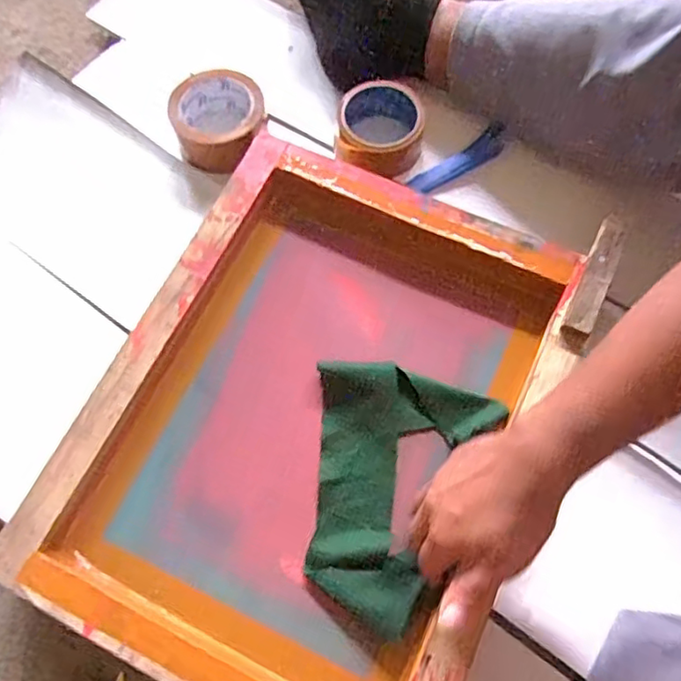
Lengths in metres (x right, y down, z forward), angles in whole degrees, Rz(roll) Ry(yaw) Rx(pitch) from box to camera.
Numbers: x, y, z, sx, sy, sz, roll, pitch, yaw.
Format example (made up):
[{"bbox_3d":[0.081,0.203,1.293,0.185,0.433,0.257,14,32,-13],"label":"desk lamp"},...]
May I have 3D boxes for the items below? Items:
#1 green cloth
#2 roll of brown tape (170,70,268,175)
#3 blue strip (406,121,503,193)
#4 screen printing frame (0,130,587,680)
[{"bbox_3d":[0.028,0.116,0.518,0.150,0.018,0.206,25,72,10],"label":"green cloth"},{"bbox_3d":[-0.132,-0.238,0.639,0.094,0.054,0.106,13,71,6],"label":"roll of brown tape"},{"bbox_3d":[0.127,-0.189,0.646,0.121,0.018,0.030,-36,92,-11],"label":"blue strip"},{"bbox_3d":[-0.018,0.066,0.534,0.369,0.059,0.462,24,72,10],"label":"screen printing frame"}]

